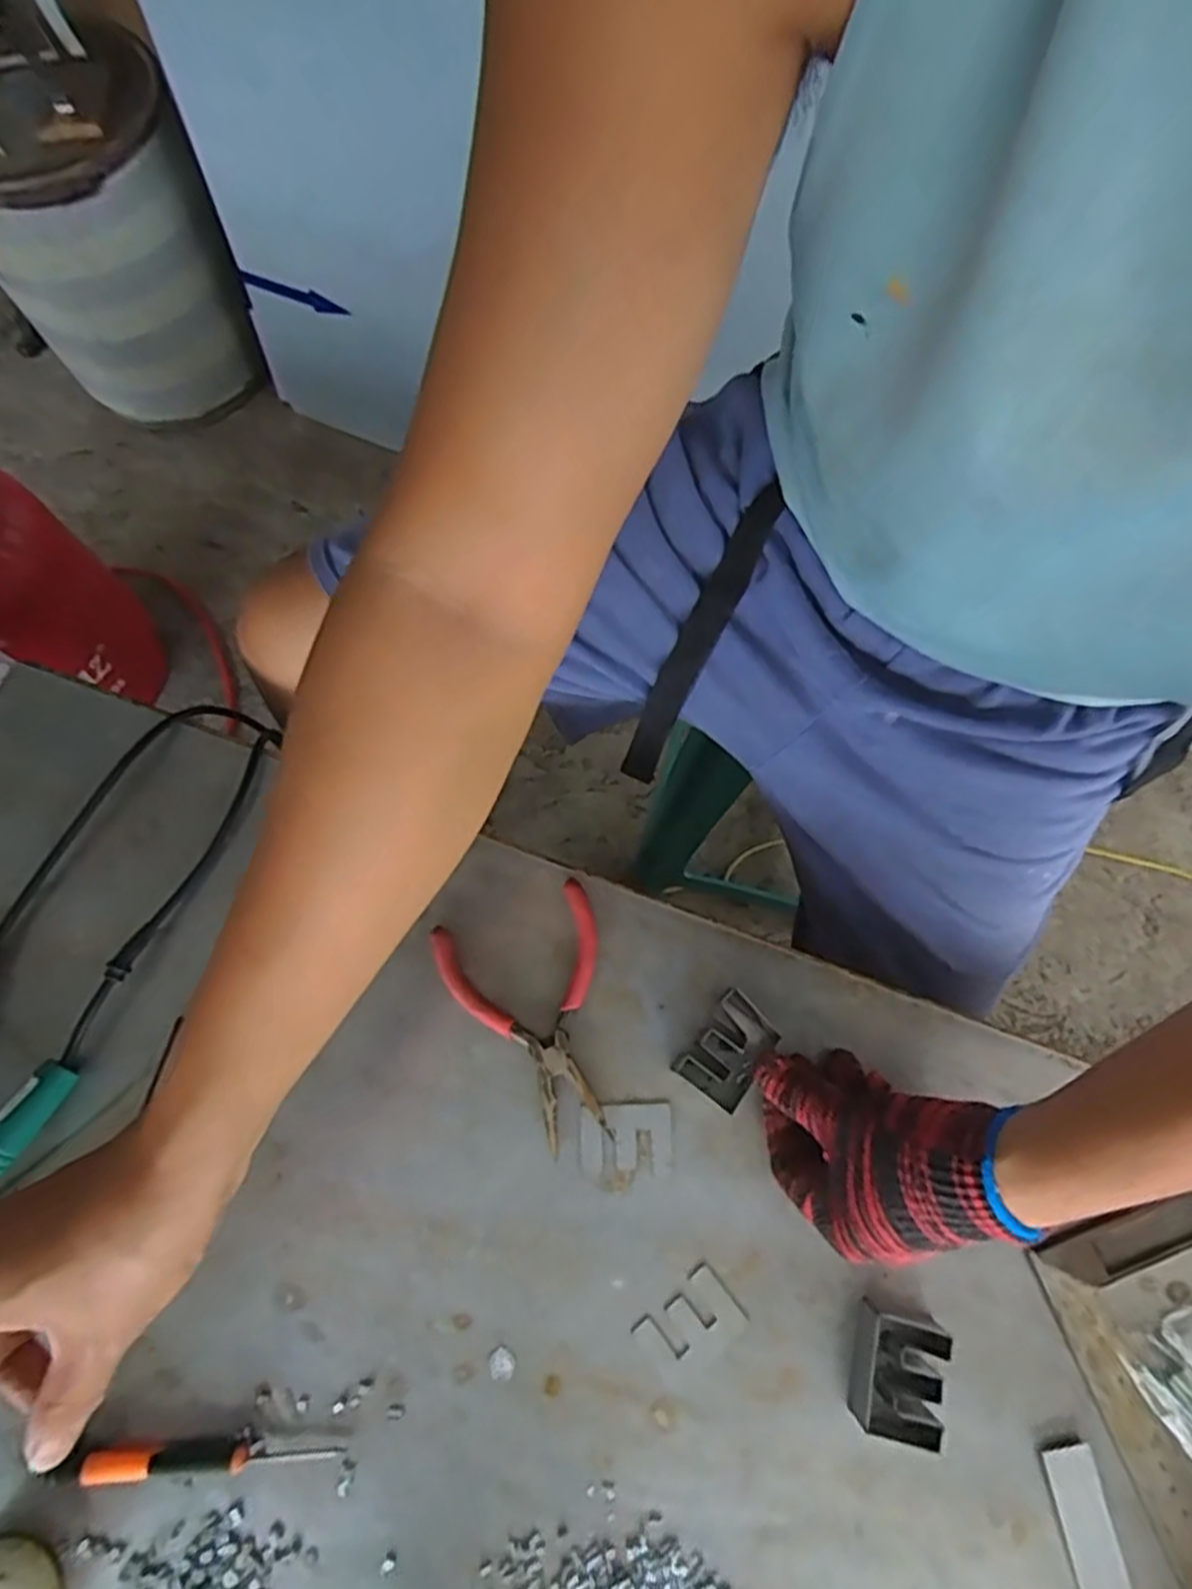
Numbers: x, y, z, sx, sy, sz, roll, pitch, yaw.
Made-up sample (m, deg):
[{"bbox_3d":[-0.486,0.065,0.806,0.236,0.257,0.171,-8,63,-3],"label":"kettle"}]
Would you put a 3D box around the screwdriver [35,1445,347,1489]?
[{"bbox_3d":[-0.203,0.342,0.384,0.139,0.014,0.014,1,72,0],"label":"screwdriver"}]

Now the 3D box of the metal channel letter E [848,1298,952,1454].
[{"bbox_3d":[0.158,0.301,0.392,0.037,0.027,0.052,14,73,4],"label":"metal channel letter E"}]

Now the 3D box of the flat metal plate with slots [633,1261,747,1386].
[{"bbox_3d":[0.050,0.289,0.411,0.054,0.004,0.033,-38,70,-9],"label":"flat metal plate with slots"}]

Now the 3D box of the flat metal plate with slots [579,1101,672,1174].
[{"bbox_3d":[0.017,0.199,0.440,0.053,0.004,0.036,-1,76,-5],"label":"flat metal plate with slots"}]

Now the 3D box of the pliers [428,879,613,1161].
[{"bbox_3d":[-0.034,0.133,0.452,0.096,0.015,0.141,-18,73,-6],"label":"pliers"}]

